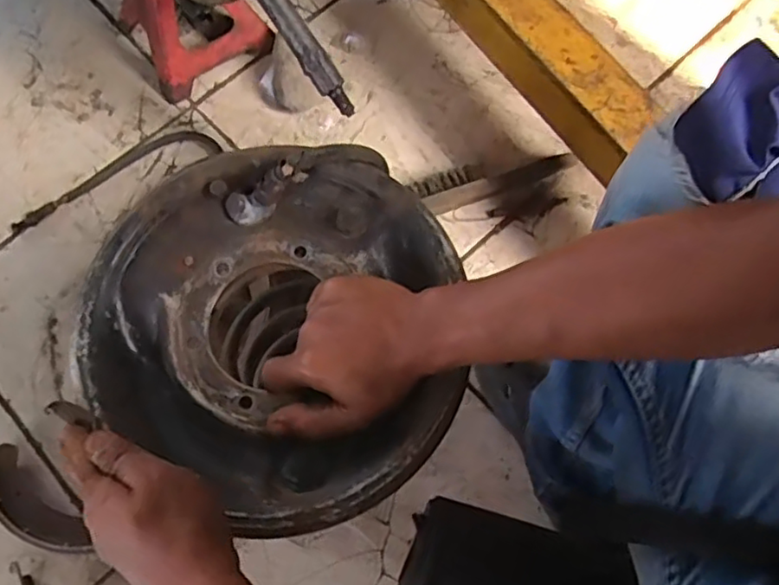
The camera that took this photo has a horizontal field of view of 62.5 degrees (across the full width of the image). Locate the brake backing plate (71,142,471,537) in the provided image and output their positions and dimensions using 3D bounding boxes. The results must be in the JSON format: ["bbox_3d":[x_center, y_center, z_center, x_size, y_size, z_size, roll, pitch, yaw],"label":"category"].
[{"bbox_3d":[-0.072,0.012,0.440,0.259,0.057,0.246,0,71,-1],"label":"brake backing plate"}]

